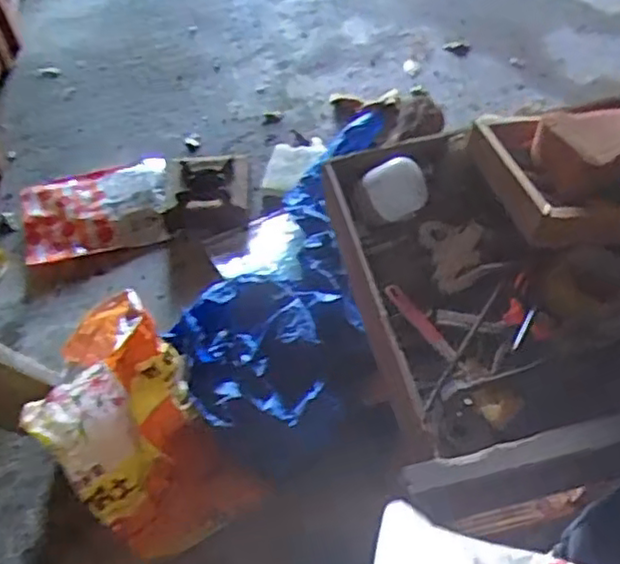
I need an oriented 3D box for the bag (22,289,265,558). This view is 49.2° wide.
[{"bbox_3d":[-0.268,0.246,1.082,0.239,0.348,0.287,-34,58,-21],"label":"bag"}]

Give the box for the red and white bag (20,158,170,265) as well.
[{"bbox_3d":[-0.505,-0.177,1.592,0.349,0.053,0.281,-9,53,-4],"label":"red and white bag"}]

